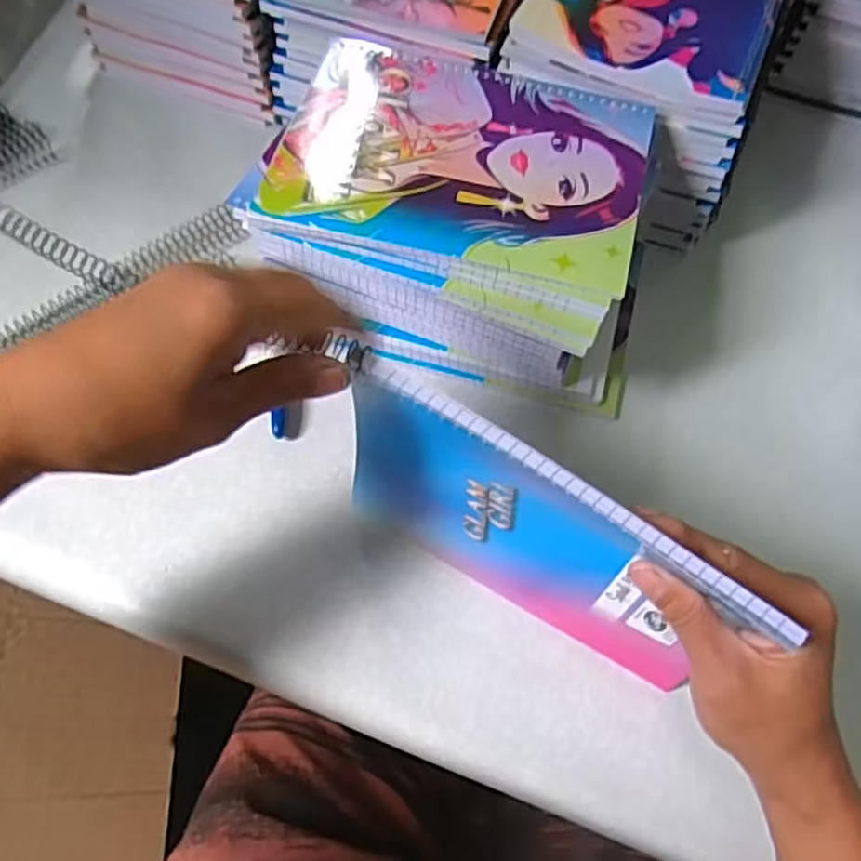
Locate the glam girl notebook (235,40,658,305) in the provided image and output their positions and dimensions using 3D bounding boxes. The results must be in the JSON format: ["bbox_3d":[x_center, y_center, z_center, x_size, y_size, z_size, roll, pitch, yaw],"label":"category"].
[{"bbox_3d":[0.017,-0.152,0.391,0.199,0.007,0.145,16,64,4],"label":"glam girl notebook"}]

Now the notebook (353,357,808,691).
[{"bbox_3d":[0.043,0.050,0.328,0.187,0.139,0.016,29,66,11],"label":"notebook"}]

